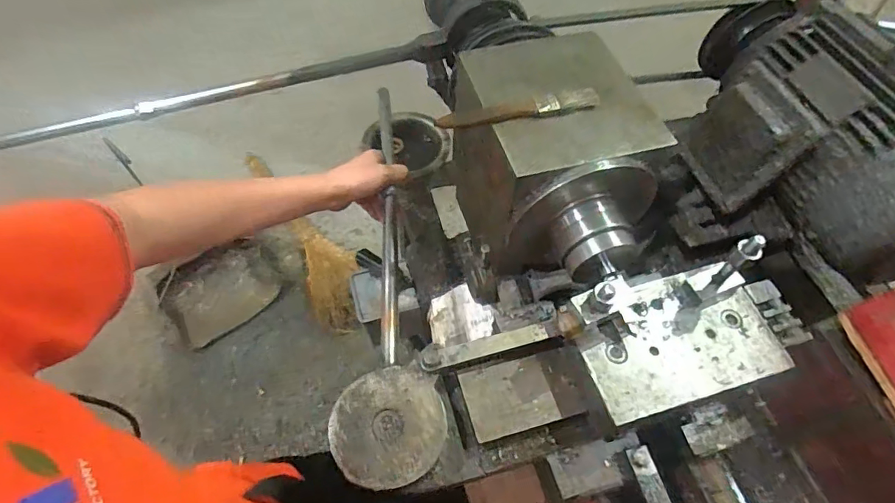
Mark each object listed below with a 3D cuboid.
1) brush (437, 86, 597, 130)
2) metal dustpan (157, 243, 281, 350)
[{"bbox_3d":[0.067,-0.131,0.443,0.154,0.011,0.023,-12,58,-11],"label":"brush"},{"bbox_3d":[-0.661,0.103,1.434,0.301,0.028,0.256,-37,66,-24],"label":"metal dustpan"}]

